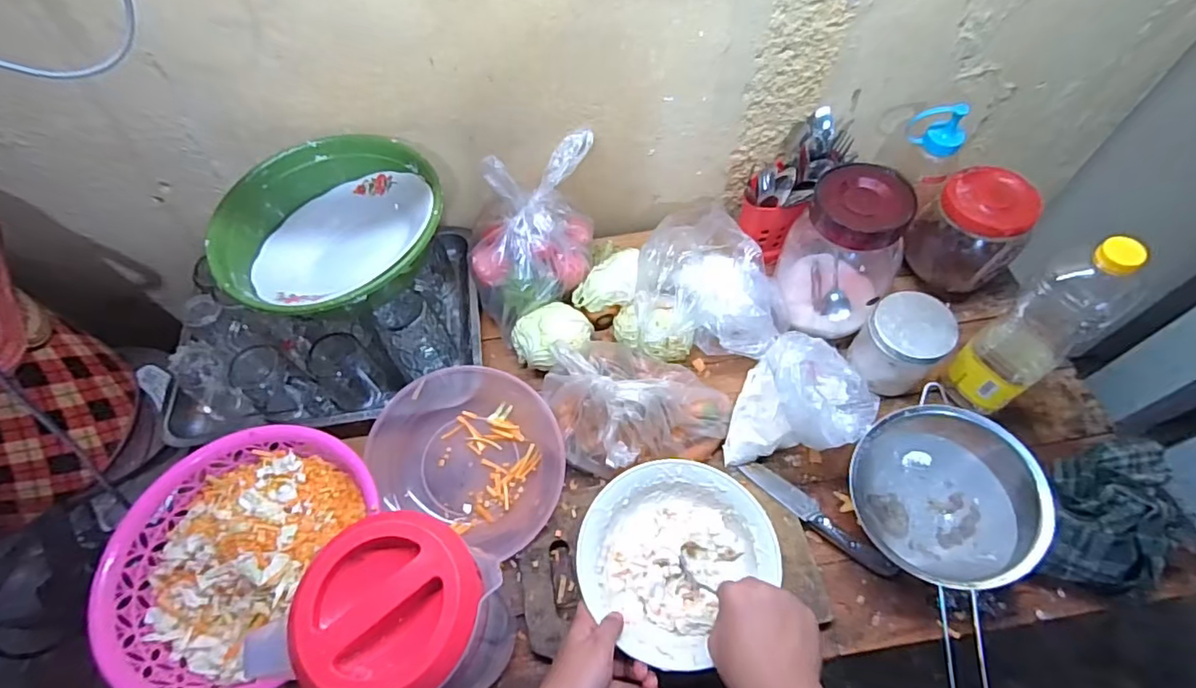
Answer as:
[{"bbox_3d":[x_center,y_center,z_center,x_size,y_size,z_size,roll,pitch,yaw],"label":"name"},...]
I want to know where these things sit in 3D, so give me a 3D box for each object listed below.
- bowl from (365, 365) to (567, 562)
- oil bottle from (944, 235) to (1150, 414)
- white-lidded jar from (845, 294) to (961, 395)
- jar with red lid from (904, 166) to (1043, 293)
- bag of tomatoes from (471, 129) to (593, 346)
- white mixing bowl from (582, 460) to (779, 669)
[{"bbox_3d":[-0.142,0.123,0.658,0.214,0.065,0.178,16,61,11],"label":"bowl"},{"bbox_3d":[0.460,-0.018,0.590,0.084,0.251,0.069,-28,62,-15],"label":"oil bottle"},{"bbox_3d":[0.352,0.001,0.674,0.084,0.099,0.079,-1,59,1],"label":"white-lidded jar"},{"bbox_3d":[0.463,-0.136,0.723,0.103,0.127,0.109,-1,59,1],"label":"jar with red lid"},{"bbox_3d":[-0.085,-0.140,0.722,0.144,0.140,0.202,3,59,3],"label":"bag of tomatoes"},{"bbox_3d":[0.078,0.212,0.569,0.185,0.048,0.186,-1,59,1],"label":"white mixing bowl"}]

